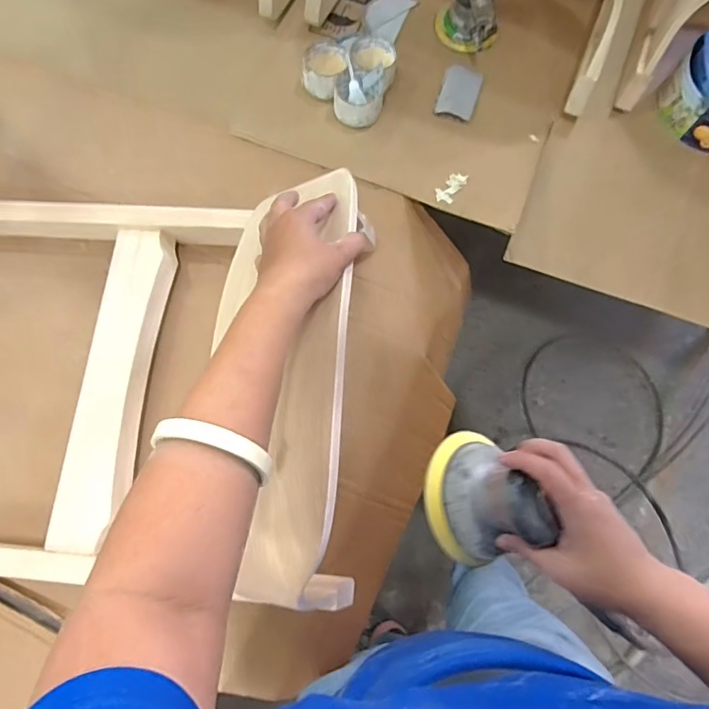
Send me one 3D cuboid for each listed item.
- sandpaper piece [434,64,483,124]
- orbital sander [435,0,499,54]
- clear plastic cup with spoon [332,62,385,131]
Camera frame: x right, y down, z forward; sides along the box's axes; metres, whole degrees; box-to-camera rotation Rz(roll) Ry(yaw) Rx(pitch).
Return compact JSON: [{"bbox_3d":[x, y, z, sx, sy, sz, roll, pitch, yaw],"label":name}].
[{"bbox_3d":[0.185,-0.463,0.872,0.066,0.011,0.113,16,72,3],"label":"sandpaper piece"},{"bbox_3d":[0.205,-0.595,0.872,0.114,0.093,0.113,13,72,2],"label":"orbital sander"},{"bbox_3d":[0.008,-0.435,0.838,0.084,0.052,0.090,5,71,-1],"label":"clear plastic cup with spoon"}]

